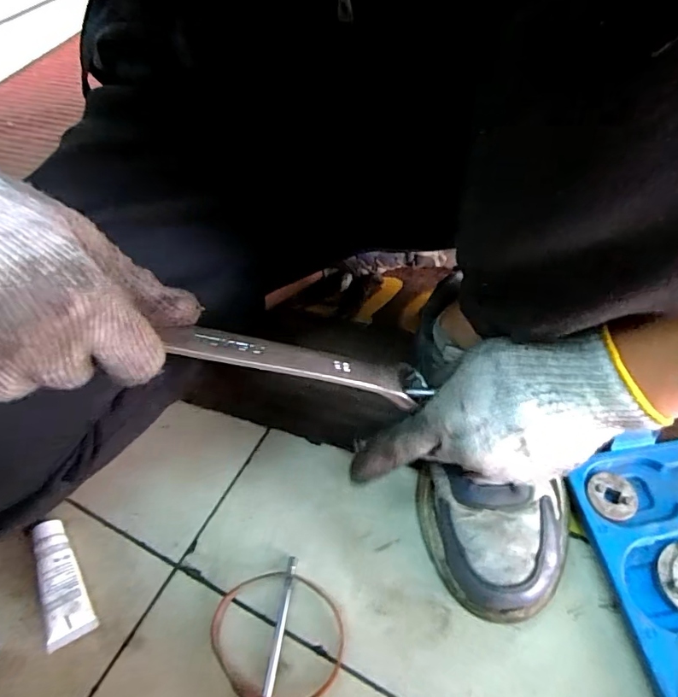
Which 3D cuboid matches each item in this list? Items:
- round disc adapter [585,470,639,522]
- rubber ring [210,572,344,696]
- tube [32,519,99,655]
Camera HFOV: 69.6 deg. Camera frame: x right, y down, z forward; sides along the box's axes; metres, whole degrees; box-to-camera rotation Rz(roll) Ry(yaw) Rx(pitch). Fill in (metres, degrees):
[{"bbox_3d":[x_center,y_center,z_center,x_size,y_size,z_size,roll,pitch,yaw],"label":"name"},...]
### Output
[{"bbox_3d":[0.204,0.111,0.366,0.034,0.011,0.036,-2,53,2],"label":"round disc adapter"},{"bbox_3d":[-0.041,0.193,0.330,0.085,0.009,0.084,-2,53,2],"label":"rubber ring"},{"bbox_3d":[-0.203,0.167,0.351,0.029,0.023,0.084,-28,56,-17],"label":"tube"}]

